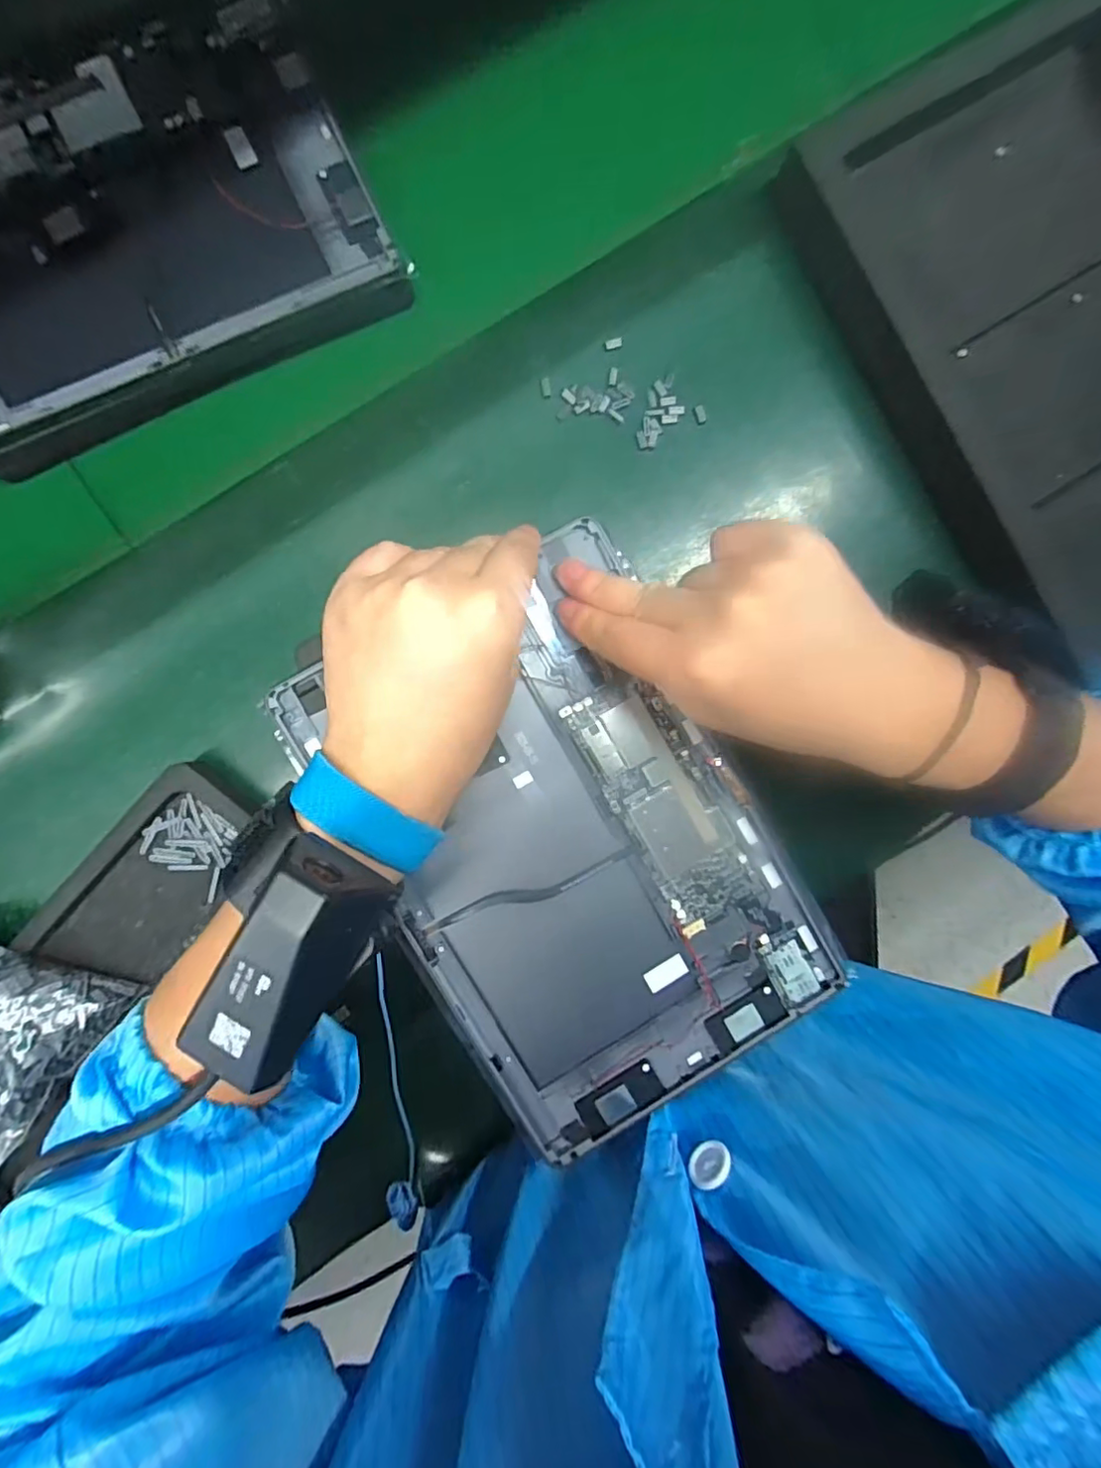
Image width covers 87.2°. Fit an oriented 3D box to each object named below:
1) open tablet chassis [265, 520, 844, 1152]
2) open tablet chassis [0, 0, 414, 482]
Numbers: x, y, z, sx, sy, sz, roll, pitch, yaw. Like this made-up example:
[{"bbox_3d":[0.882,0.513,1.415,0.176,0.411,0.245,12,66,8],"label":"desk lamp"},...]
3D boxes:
[{"bbox_3d":[0.010,0.053,0.268,0.167,0.016,0.246,-31,92,-3],"label":"open tablet chassis"},{"bbox_3d":[-0.222,-0.257,0.301,0.252,0.026,0.160,-28,92,-3],"label":"open tablet chassis"}]

